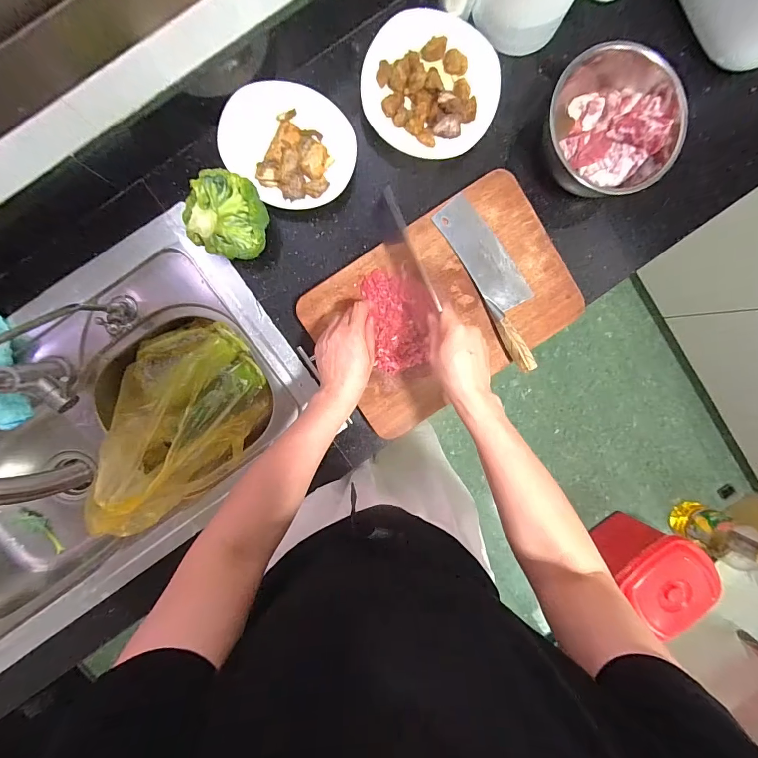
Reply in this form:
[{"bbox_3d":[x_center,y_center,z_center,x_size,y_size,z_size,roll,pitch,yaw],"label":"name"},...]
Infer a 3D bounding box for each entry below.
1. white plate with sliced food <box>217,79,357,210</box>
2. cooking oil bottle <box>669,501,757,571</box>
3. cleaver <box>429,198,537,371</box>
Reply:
[{"bbox_3d":[-0.131,-0.340,0.556,0.182,0.041,0.158,37,92,-6],"label":"white plate with sliced food"},{"bbox_3d":[1.211,0.560,1.304,0.182,0.336,0.141,31,93,-6],"label":"cooking oil bottle"},{"bbox_3d":[0.184,-0.150,0.576,0.079,0.029,0.272,-31,97,-1],"label":"cleaver"}]

